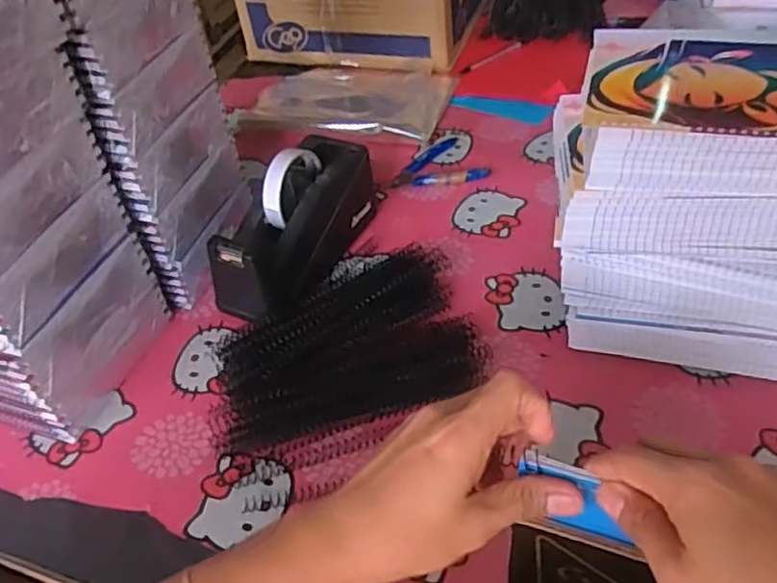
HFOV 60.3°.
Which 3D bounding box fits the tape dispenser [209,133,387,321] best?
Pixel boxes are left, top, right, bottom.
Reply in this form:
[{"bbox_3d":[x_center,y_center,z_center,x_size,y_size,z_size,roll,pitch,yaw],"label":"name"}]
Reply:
[{"bbox_3d":[-0.088,-0.075,0.670,0.074,0.102,0.223,18,49,24],"label":"tape dispenser"}]

